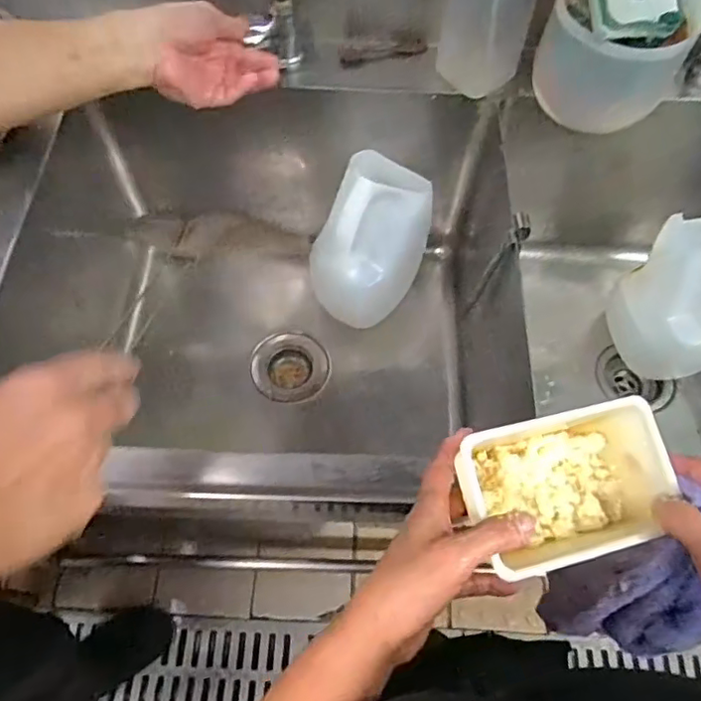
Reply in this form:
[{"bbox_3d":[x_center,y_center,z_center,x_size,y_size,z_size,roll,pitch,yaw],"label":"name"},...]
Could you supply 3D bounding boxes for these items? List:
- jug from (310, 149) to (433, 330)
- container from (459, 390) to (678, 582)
[{"bbox_3d":[0.032,-0.145,0.795,0.147,0.227,0.148,0,62,-1],"label":"jug"},{"bbox_3d":[0.148,0.089,0.401,0.132,0.059,0.099,-11,63,-7],"label":"container"}]

